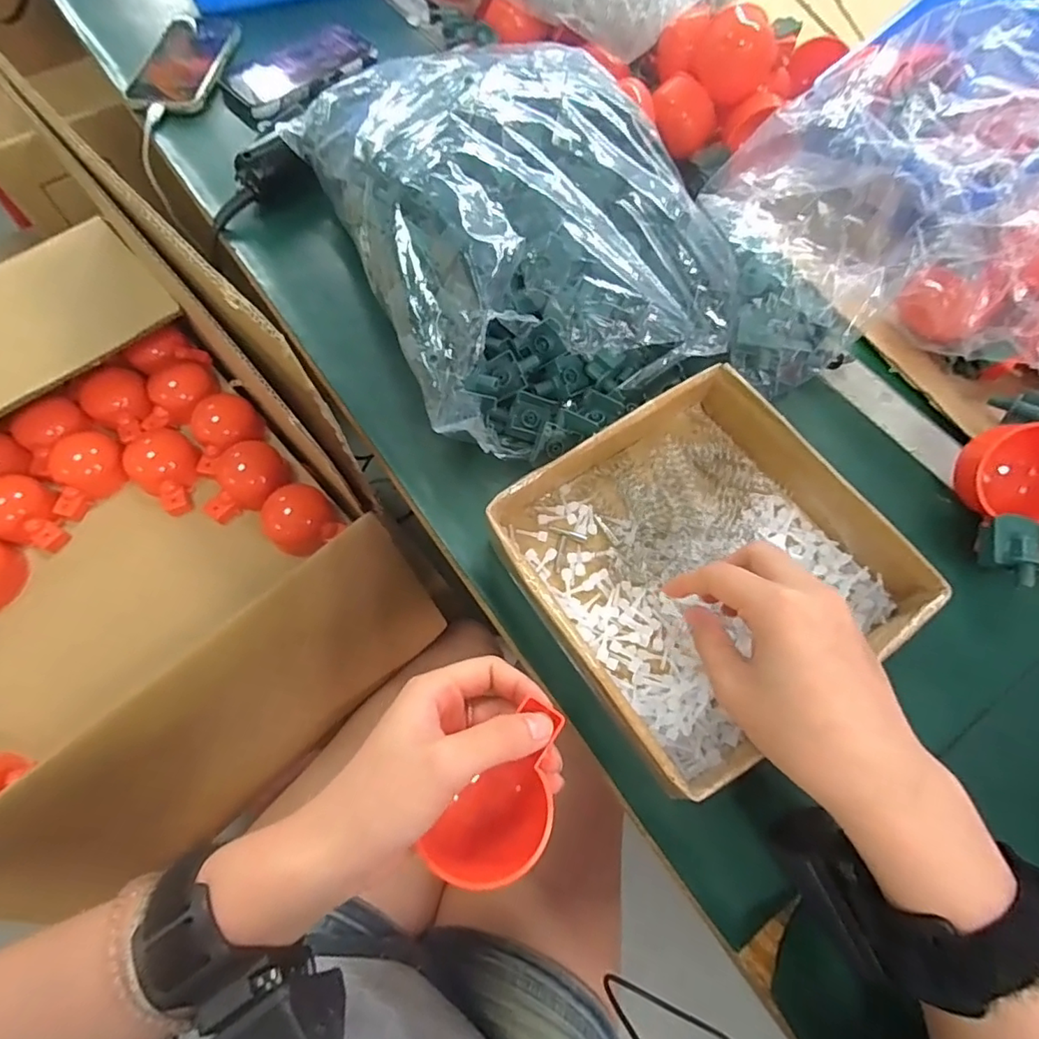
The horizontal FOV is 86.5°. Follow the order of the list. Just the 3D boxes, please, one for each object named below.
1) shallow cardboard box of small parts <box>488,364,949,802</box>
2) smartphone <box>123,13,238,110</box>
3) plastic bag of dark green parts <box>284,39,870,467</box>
[{"bbox_3d":[0.106,0.023,0.329,0.197,0.047,0.190,-31,70,-13],"label":"shallow cardboard box of small parts"},{"bbox_3d":[-0.337,-0.469,0.561,0.081,0.013,0.155,1,66,0],"label":"smartphone"},{"bbox_3d":[0.030,-0.224,0.406,0.297,0.107,0.348,-23,69,-10],"label":"plastic bag of dark green parts"}]

